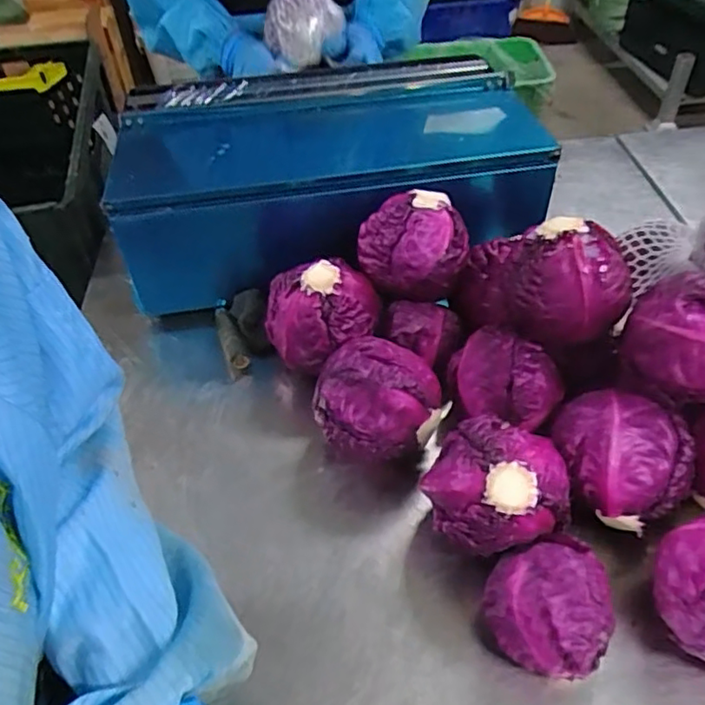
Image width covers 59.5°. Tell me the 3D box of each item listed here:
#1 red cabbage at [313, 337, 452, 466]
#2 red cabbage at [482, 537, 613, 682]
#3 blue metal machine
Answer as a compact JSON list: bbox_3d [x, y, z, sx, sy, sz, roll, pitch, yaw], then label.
[{"bbox_3d":[0.024,0.055,0.590,0.117,0.110,0.091,14,49,16],"label":"red cabbage"},{"bbox_3d":[0.148,0.191,0.469,0.086,0.090,0.082,-1,47,2],"label":"red cabbage"},{"bbox_3d":[-0.025,-0.224,0.788,0.498,0.146,0.308,-7,47,-4],"label":"blue metal machine"}]

